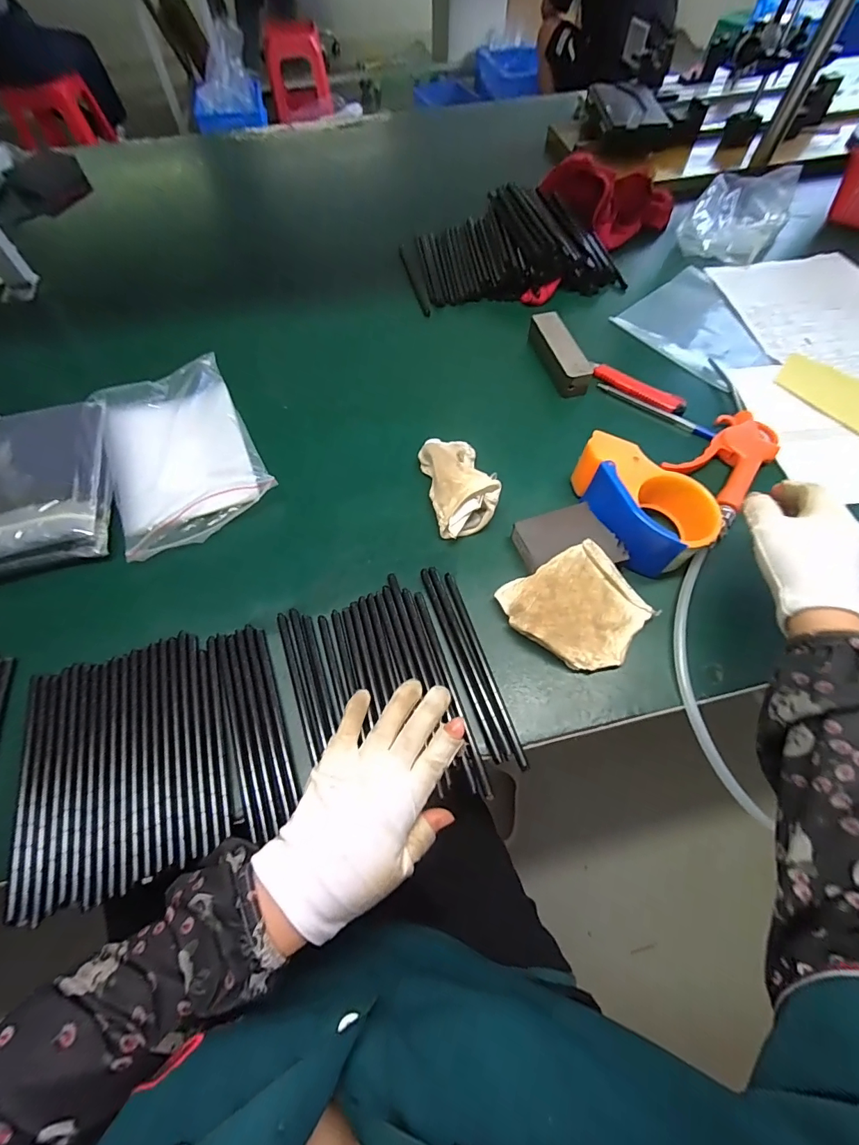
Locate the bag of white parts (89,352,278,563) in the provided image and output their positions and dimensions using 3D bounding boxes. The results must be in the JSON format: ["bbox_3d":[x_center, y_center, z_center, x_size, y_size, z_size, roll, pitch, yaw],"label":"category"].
[{"bbox_3d":[-0.268,-0.132,0.476,0.146,0.036,0.227,-27,65,-13],"label":"bag of white parts"}]

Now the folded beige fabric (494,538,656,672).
[{"bbox_3d":[0.122,0.027,0.377,0.107,0.033,0.094,35,68,18],"label":"folded beige fabric"}]

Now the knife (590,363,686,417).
[{"bbox_3d":[0.239,-0.211,0.515,0.113,0.017,0.022,34,68,17],"label":"knife"}]

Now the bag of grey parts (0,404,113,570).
[{"bbox_3d":[-0.393,-0.083,0.440,0.146,0.050,0.188,-14,63,-6],"label":"bag of grey parts"}]

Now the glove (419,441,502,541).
[{"bbox_3d":[0.028,-0.091,0.442,0.061,0.043,0.117,-12,63,-5],"label":"glove"}]

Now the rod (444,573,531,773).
[{"bbox_3d":[0.044,0.074,0.373,0.008,0.009,0.173,-16,63,-7],"label":"rod"}]

